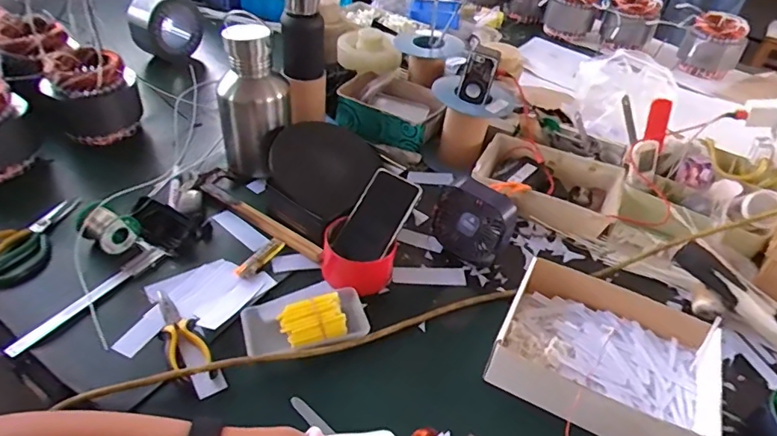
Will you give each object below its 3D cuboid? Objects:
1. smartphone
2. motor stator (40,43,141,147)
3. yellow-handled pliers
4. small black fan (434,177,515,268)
[{"bbox_3d":[-0.018,0.000,0.733,0.078,0.016,0.139,27,80,18],"label":"smartphone"},{"bbox_3d":[-0.549,-0.231,0.953,0.148,0.138,0.137,-14,45,-22],"label":"motor stator"},{"bbox_3d":[-0.258,0.145,0.638,0.047,0.017,0.157,-17,46,-24],"label":"yellow-handled pliers"},{"bbox_3d":[0.140,0.003,0.799,0.124,0.105,0.081,32,47,27],"label":"small black fan"}]

